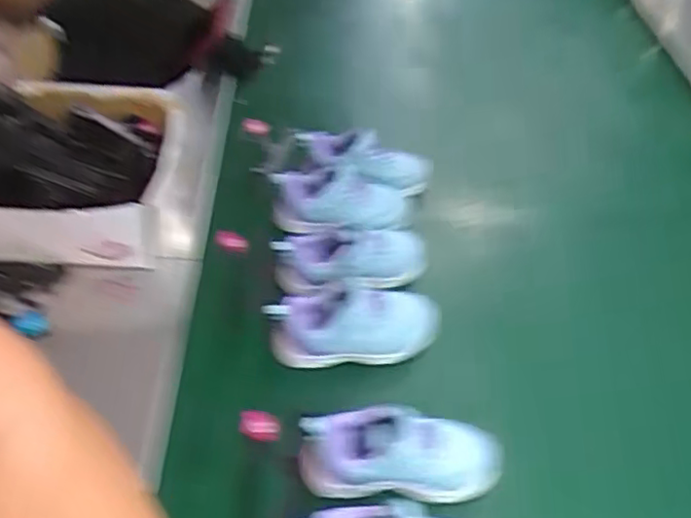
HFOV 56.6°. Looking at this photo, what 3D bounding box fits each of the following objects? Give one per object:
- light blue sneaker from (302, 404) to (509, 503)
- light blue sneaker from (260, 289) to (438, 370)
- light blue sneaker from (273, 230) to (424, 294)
[{"bbox_3d":[0.047,0.159,0.535,0.165,0.064,0.054,4,45,-4],"label":"light blue sneaker"},{"bbox_3d":[0.008,0.058,0.627,0.162,0.068,0.067,-2,46,-9],"label":"light blue sneaker"},{"bbox_3d":[0.009,-0.004,0.686,0.169,0.059,0.068,-7,47,-14],"label":"light blue sneaker"}]

